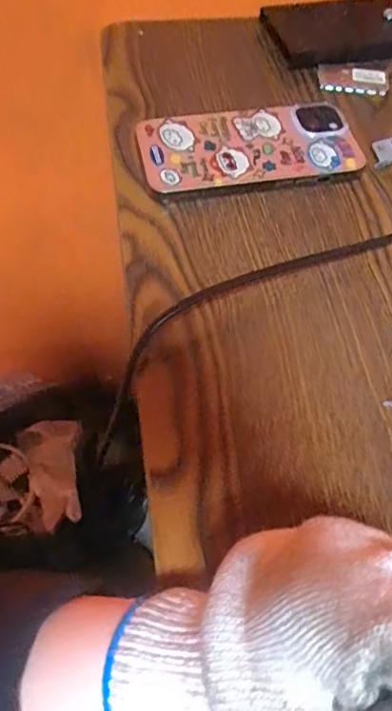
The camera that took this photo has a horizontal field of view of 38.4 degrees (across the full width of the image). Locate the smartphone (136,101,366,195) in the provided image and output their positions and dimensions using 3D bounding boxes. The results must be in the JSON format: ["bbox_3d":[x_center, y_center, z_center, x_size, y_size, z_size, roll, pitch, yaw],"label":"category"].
[{"bbox_3d":[0.033,-0.130,0.345,0.133,0.010,0.057,-7,71,-10],"label":"smartphone"}]

